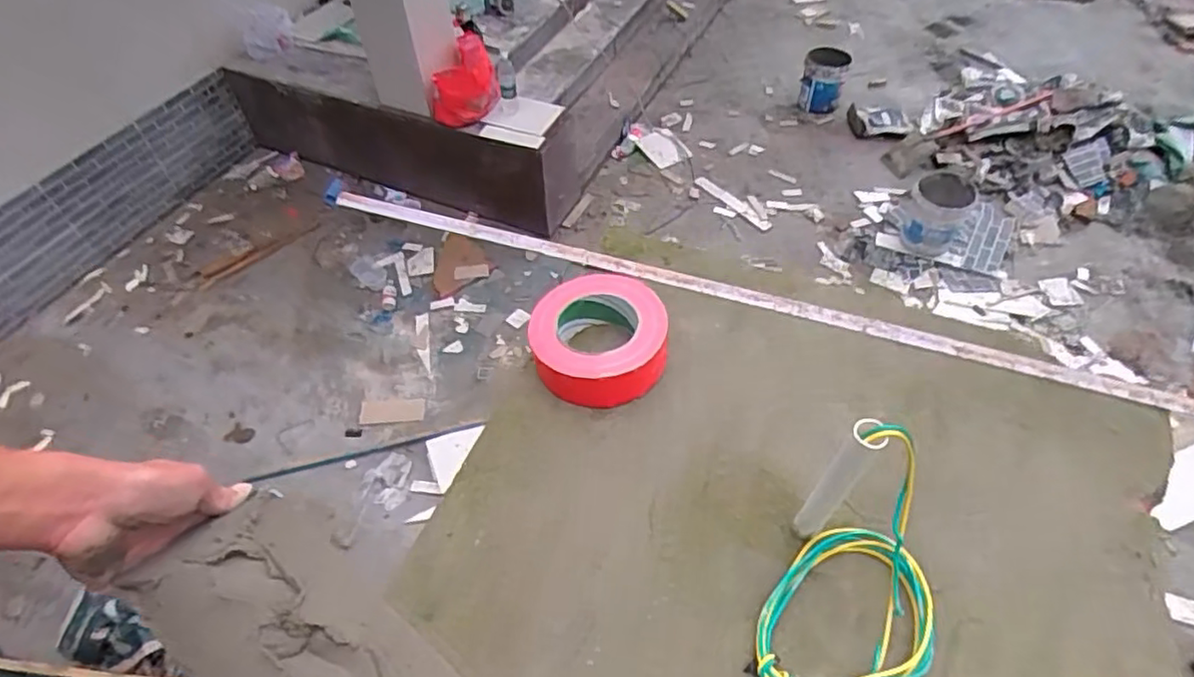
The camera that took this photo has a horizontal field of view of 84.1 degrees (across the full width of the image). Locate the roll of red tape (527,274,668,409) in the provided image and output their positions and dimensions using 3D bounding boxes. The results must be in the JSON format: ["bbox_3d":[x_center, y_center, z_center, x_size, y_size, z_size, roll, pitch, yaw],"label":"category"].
[{"bbox_3d":[0.000,-0.001,0.638,0.124,0.053,0.123,0,51,0],"label":"roll of red tape"}]

